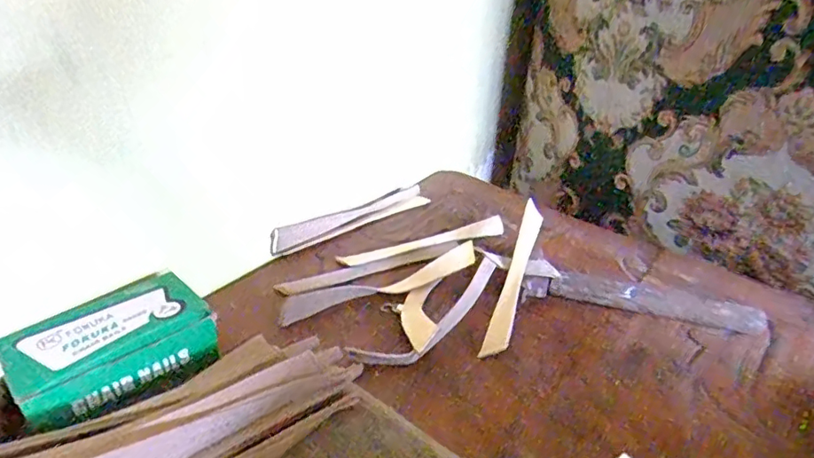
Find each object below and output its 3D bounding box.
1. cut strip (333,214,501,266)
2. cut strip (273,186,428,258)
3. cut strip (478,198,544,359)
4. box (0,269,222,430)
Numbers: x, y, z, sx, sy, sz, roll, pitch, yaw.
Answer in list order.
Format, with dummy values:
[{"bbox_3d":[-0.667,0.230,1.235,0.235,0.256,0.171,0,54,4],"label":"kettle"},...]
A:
[{"bbox_3d":[0.019,0.012,0.558,0.183,0.012,0.018,-10,36,-21],"label":"cut strip"},{"bbox_3d":[-0.060,-0.015,0.588,0.197,0.018,0.038,-23,43,-35],"label":"cut strip"},{"bbox_3d":[0.100,0.041,0.496,0.018,0.018,0.191,12,43,17],"label":"cut strip"},{"bbox_3d":[-0.201,0.084,0.379,0.122,0.055,0.086,-20,40,-35],"label":"box"}]

